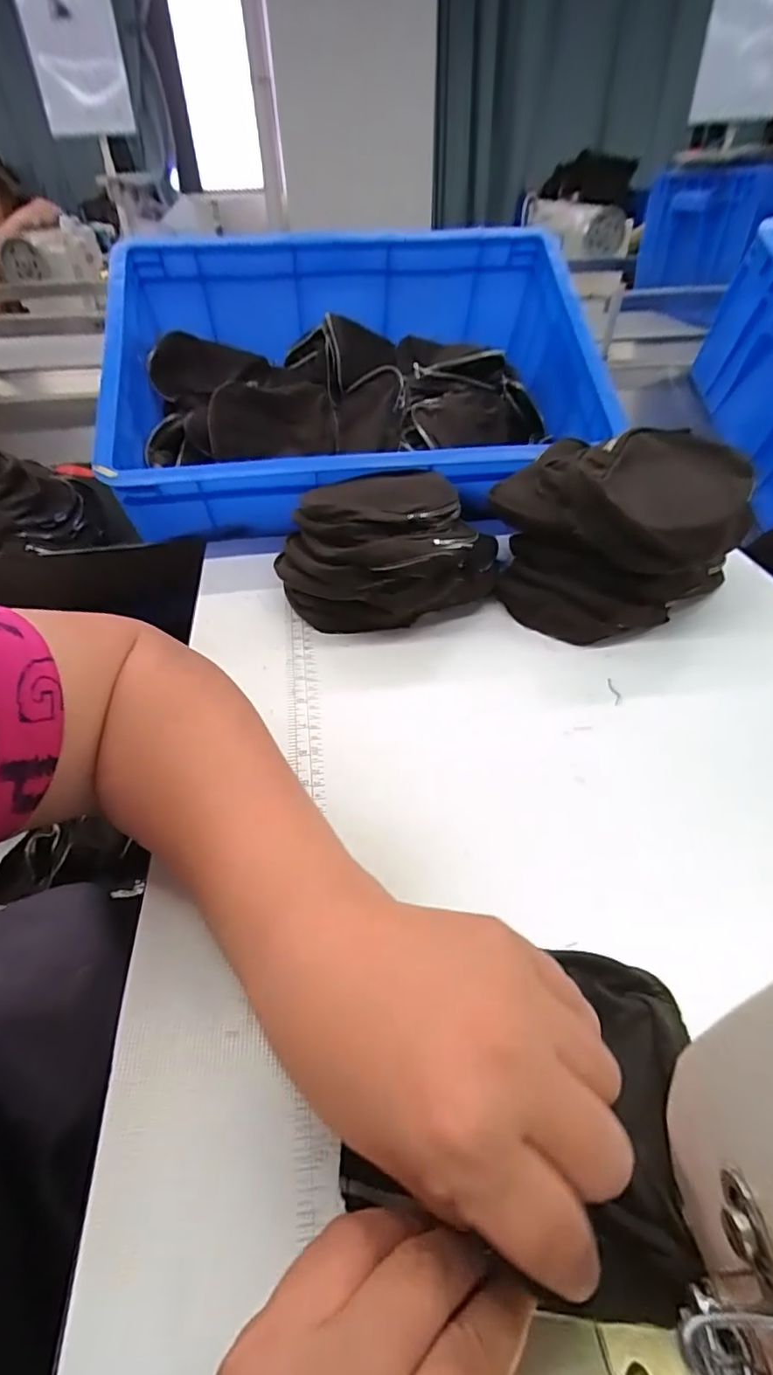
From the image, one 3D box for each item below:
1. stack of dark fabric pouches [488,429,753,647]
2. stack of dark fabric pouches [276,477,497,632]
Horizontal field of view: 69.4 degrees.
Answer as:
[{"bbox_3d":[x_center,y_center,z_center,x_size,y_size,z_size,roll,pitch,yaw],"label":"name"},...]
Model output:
[{"bbox_3d":[0.191,-0.144,0.490,0.198,0.108,0.180,-13,44,-12],"label":"stack of dark fabric pouches"},{"bbox_3d":[0.000,-0.128,0.496,0.190,0.076,0.168,4,43,6],"label":"stack of dark fabric pouches"}]

